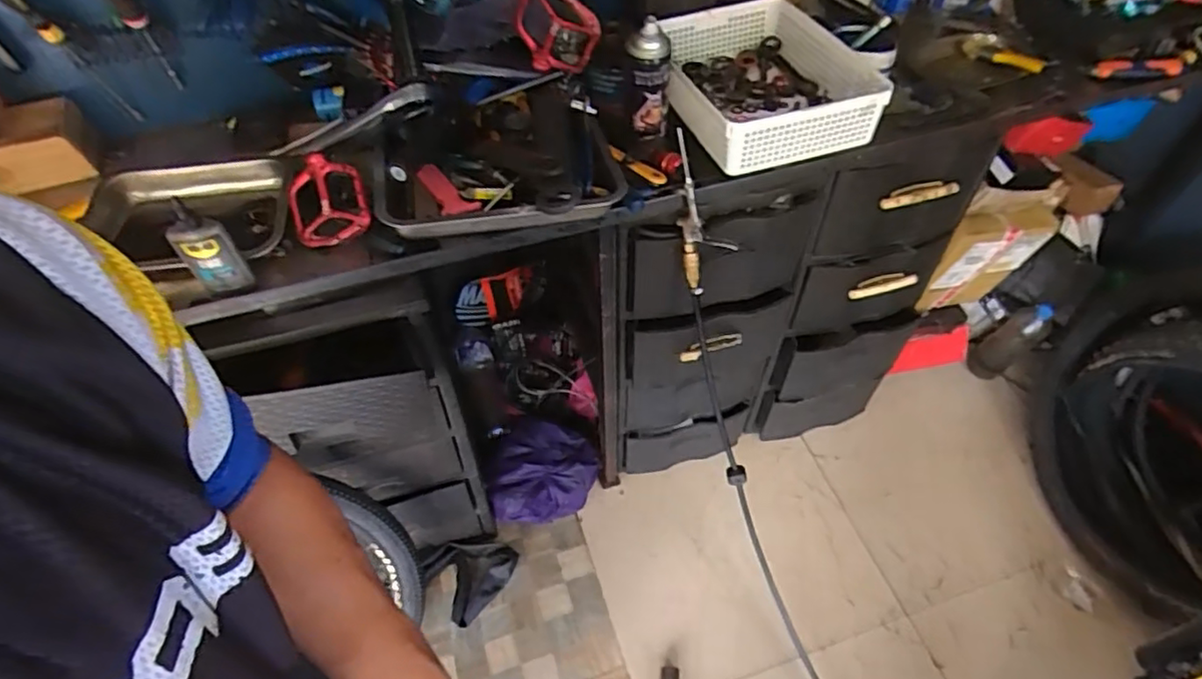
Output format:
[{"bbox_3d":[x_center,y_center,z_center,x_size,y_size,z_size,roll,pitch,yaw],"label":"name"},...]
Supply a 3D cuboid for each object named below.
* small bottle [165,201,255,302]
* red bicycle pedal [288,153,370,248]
[{"bbox_3d":[-0.453,-0.101,0.728,0.053,0.116,0.033,-35,59,-24],"label":"small bottle"},{"bbox_3d":[-0.352,-0.180,0.813,0.109,0.110,0.014,-18,7,15],"label":"red bicycle pedal"}]

